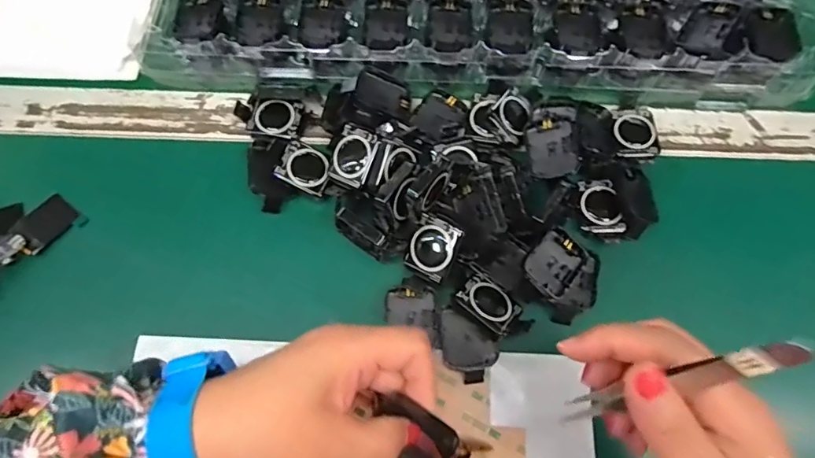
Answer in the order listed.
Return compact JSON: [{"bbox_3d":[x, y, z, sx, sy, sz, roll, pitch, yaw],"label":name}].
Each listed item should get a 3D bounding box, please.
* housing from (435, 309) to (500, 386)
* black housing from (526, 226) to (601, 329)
[{"bbox_3d":[0.034,0.070,0.303,0.043,0.009,0.030,40,75,14],"label":"housing"},{"bbox_3d":[0.098,0.029,0.311,0.048,0.012,0.043,44,71,-2],"label":"black housing"}]

